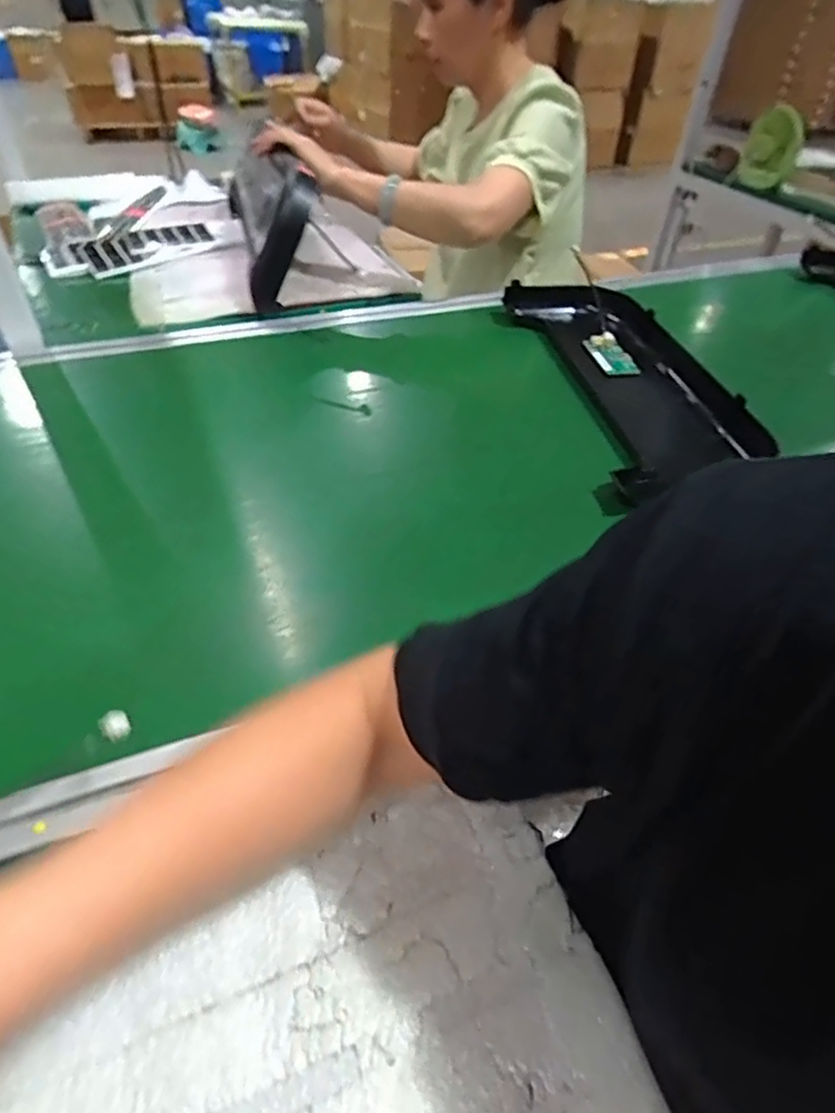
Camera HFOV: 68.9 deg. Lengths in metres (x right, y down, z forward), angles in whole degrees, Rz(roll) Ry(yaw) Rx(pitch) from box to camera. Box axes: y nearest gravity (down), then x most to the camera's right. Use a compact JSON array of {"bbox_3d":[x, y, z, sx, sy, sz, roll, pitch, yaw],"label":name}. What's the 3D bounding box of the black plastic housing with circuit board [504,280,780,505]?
[{"bbox_3d":[0.262,-0.235,0.781,0.182,0.045,0.491,-4,45,-8],"label":"black plastic housing with circuit board"}]

